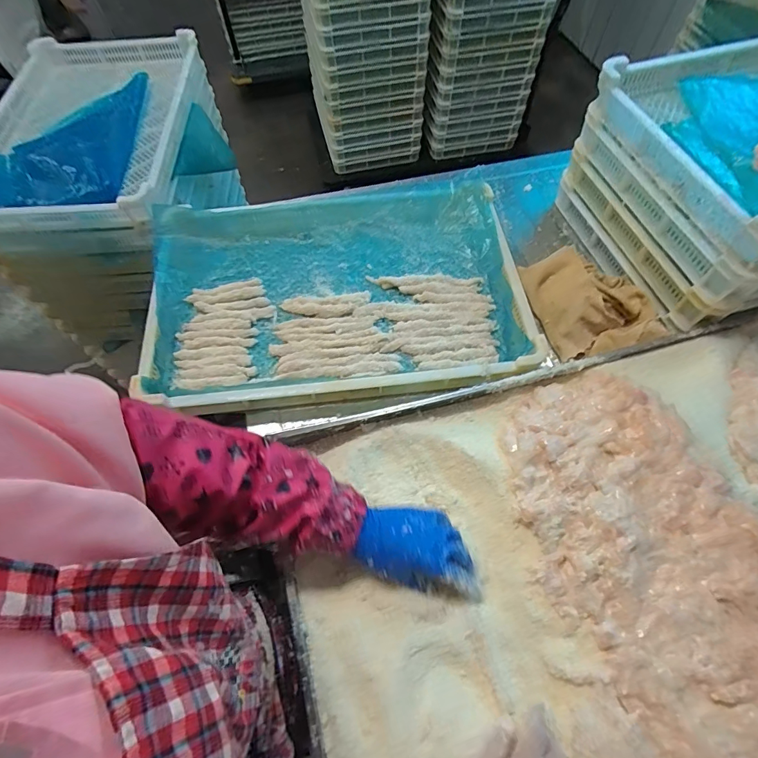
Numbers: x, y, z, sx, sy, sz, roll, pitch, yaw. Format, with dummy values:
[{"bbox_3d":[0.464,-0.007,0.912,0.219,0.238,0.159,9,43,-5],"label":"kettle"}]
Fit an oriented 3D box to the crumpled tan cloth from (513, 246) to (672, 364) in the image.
[{"bbox_3d":[0.336,-0.124,0.658,0.158,0.066,0.205,-13,63,-6],"label":"crumpled tan cloth"}]

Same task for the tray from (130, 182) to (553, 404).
[{"bbox_3d":[-0.073,-0.154,0.696,0.593,0.058,0.411,-6,60,0],"label":"tray"}]

